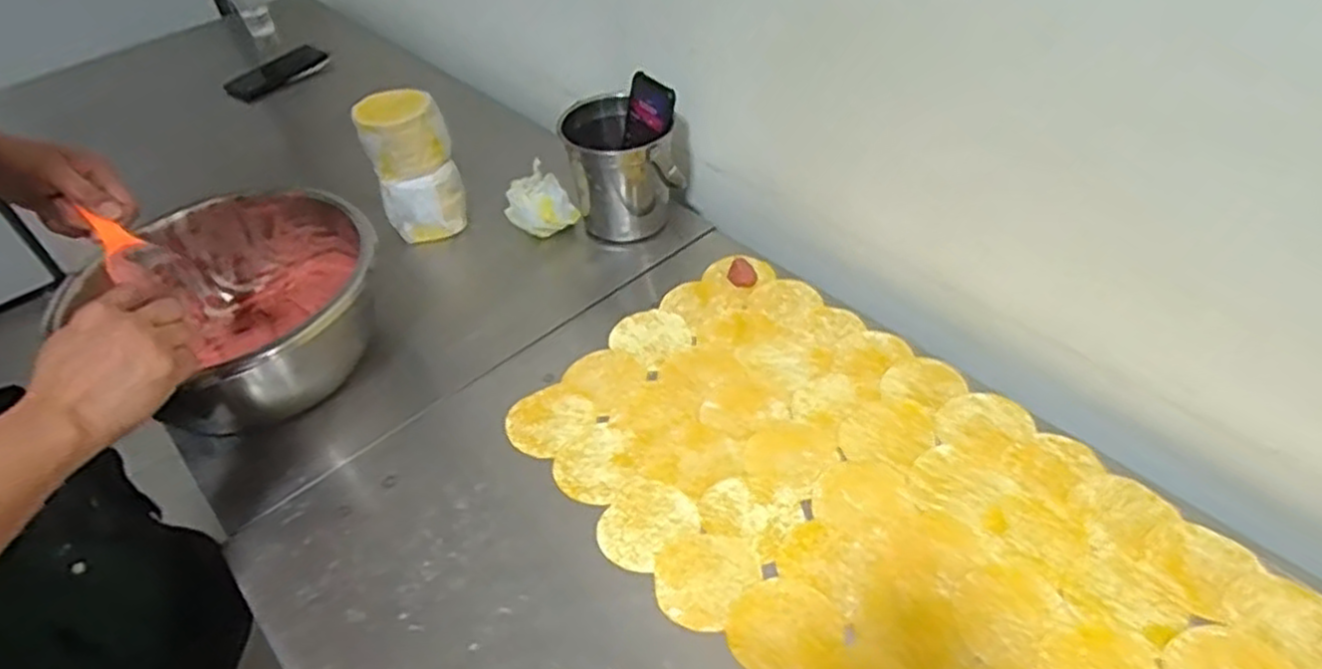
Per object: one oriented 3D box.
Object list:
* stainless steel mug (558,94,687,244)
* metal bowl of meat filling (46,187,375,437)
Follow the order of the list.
[{"bbox_3d":[-0.043,-0.191,0.915,0.123,0.141,0.116,-14,46,-9],"label":"stainless steel mug"},{"bbox_3d":[-0.414,-0.026,0.790,0.283,0.133,0.245,19,50,22],"label":"metal bowl of meat filling"}]

